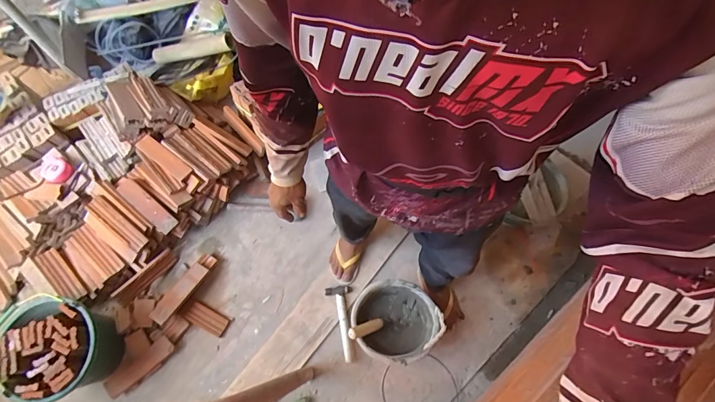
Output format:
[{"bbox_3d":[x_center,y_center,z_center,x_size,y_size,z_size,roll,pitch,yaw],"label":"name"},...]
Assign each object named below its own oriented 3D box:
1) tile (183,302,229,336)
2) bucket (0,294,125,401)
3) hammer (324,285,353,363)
[{"bbox_3d":[-0.529,0.412,1.335,0.148,0.016,0.066,24,69,13],"label":"tile"},{"bbox_3d":[-0.937,0.461,1.212,0.339,0.223,0.274,21,68,12],"label":"bucket"},{"bbox_3d":[-0.049,0.413,1.297,0.087,0.033,0.246,-10,65,-2],"label":"hammer"}]

